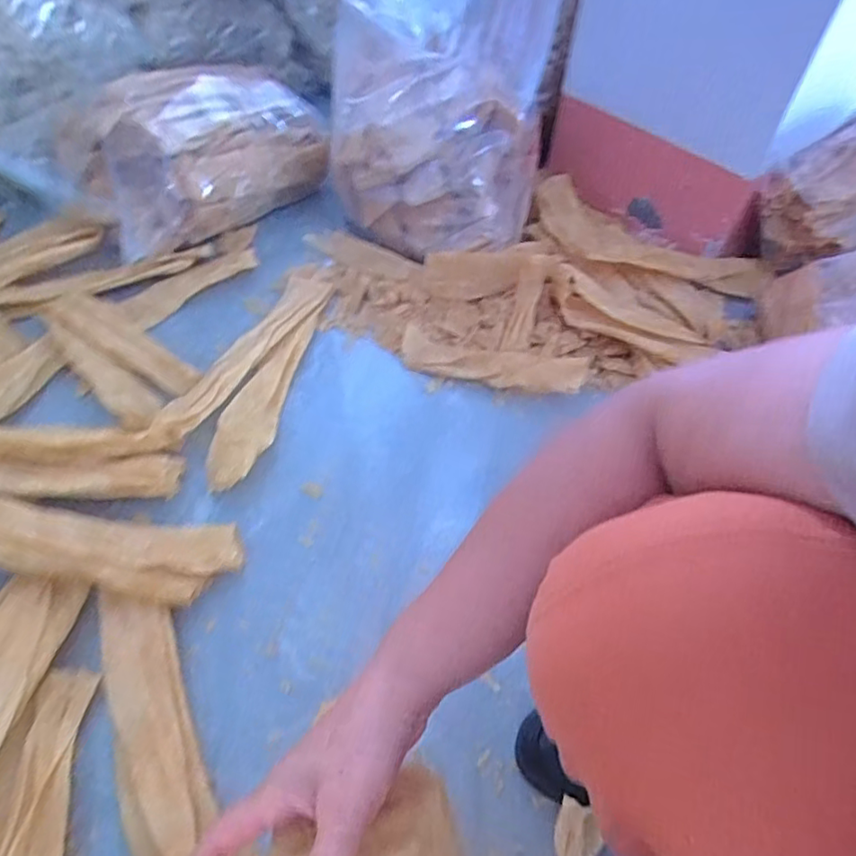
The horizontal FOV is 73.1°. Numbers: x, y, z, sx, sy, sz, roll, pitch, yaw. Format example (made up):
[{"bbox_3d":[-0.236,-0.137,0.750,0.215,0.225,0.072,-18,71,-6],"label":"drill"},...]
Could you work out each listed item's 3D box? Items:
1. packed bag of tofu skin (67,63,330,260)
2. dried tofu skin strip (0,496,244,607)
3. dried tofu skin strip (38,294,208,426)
[{"bbox_3d":[-0.380,-0.494,1.035,0.443,0.208,0.226,-36,61,-25],"label":"packed bag of tofu skin"},{"bbox_3d":[-0.394,0.122,0.633,0.354,0.030,0.087,14,52,-8],"label":"dried tofu skin strip"},{"bbox_3d":[-0.465,-0.112,0.846,0.303,0.035,0.130,31,58,21],"label":"dried tofu skin strip"}]

